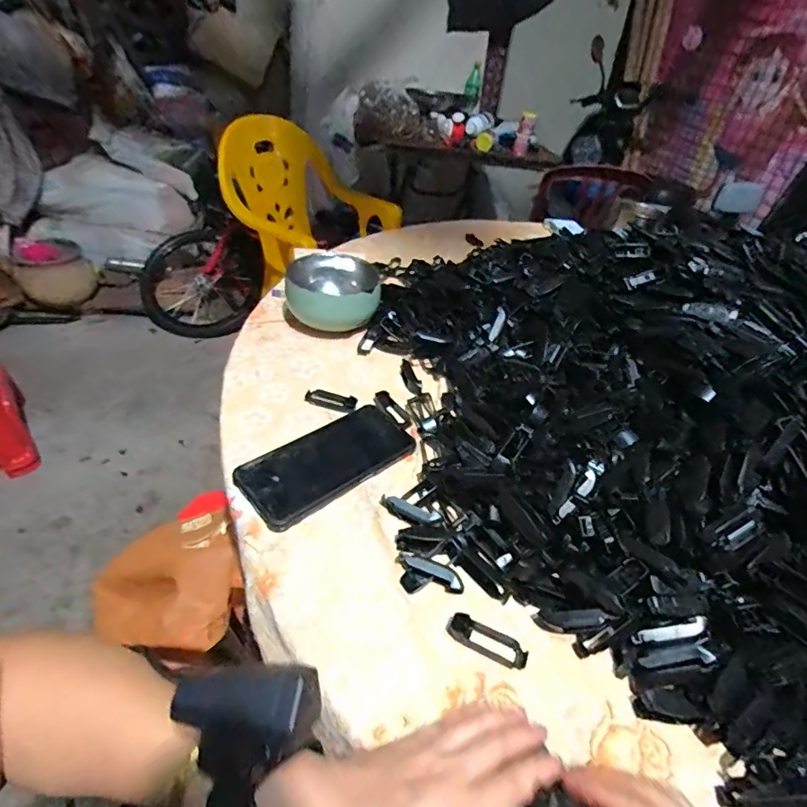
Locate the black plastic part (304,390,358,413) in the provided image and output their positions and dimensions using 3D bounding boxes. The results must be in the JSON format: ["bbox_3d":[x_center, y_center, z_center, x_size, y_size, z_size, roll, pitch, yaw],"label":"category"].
[{"bbox_3d":[-0.079,-0.003,0.516,0.057,0.010,0.022,15,40,8],"label":"black plastic part"}]

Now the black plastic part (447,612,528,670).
[{"bbox_3d":[0.060,0.169,0.341,0.059,0.014,0.019,20,42,14],"label":"black plastic part"}]

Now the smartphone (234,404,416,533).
[{"bbox_3d":[-0.069,0.051,0.451,0.166,0.015,0.077,-28,52,-35],"label":"smartphone"}]

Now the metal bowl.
[{"bbox_3d":[-0.095,-0.148,0.637,0.121,0.066,0.129,-3,41,-12],"label":"metal bowl"}]

